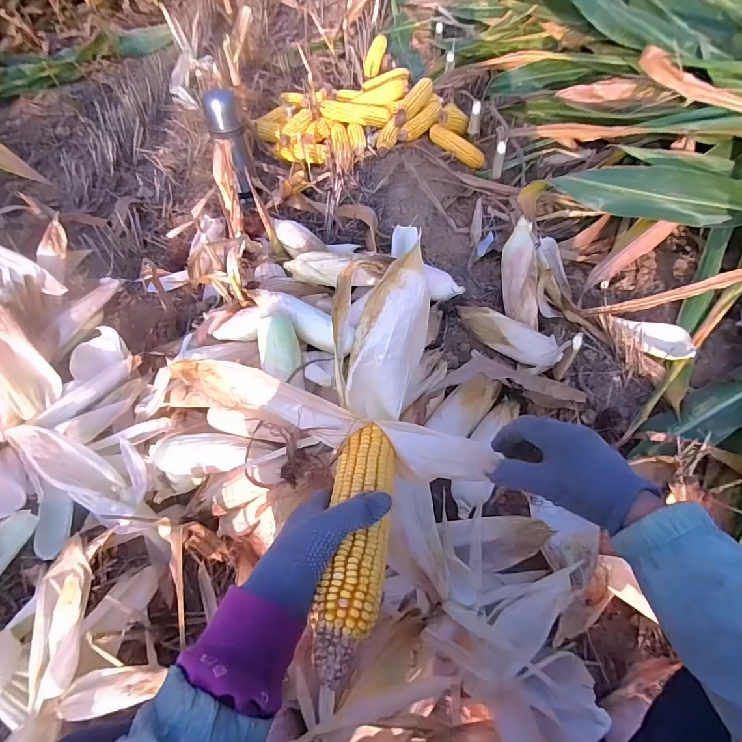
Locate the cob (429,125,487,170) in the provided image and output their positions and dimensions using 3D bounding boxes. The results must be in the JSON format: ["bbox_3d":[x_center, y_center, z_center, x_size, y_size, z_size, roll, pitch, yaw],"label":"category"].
[{"bbox_3d":[0.263,-0.696,1.267,0.203,0.048,0.050,39,67,8],"label":"cob"}]

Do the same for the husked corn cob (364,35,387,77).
[{"bbox_3d":[0.017,-1.192,1.556,0.056,0.044,0.216,13,76,10],"label":"husked corn cob"}]

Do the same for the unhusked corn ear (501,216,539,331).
[{"bbox_3d":[0.325,-0.206,0.882,0.074,0.054,0.230,-4,93,0],"label":"unhusked corn ear"}]

